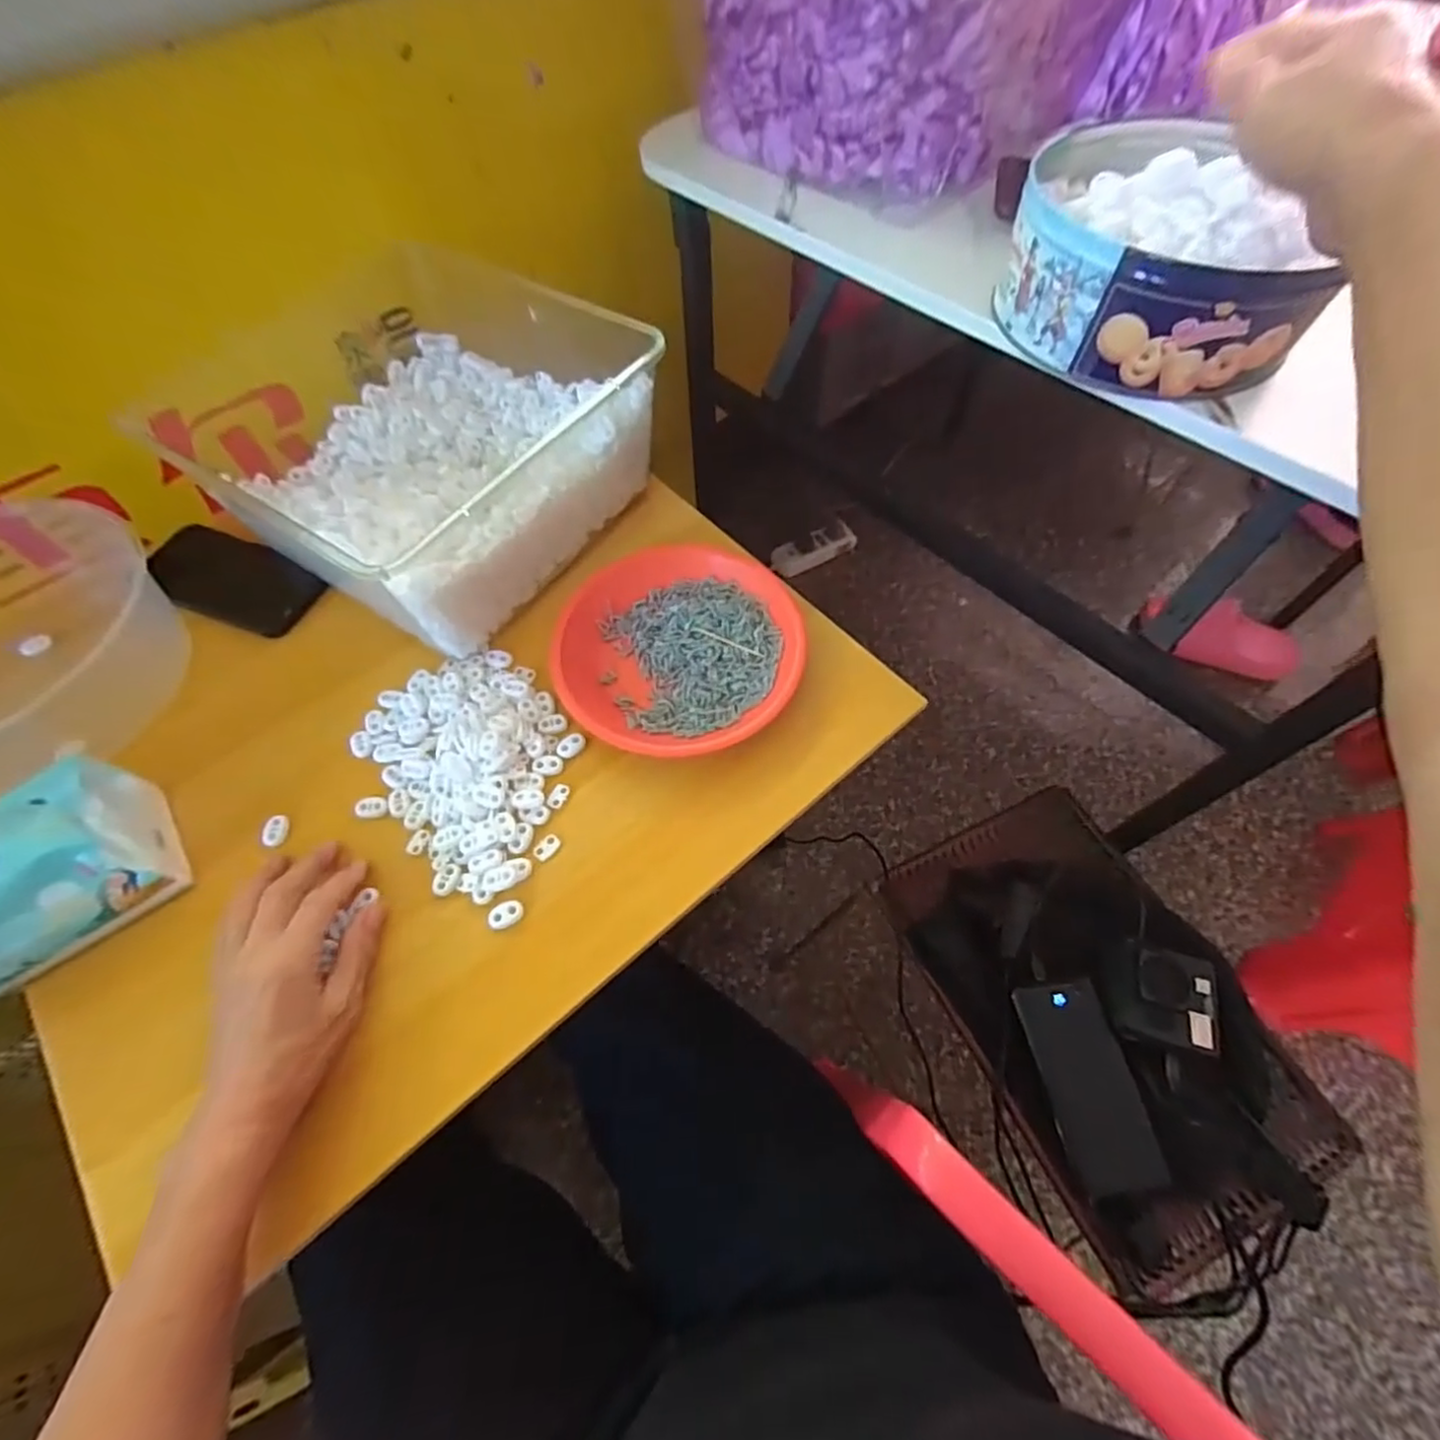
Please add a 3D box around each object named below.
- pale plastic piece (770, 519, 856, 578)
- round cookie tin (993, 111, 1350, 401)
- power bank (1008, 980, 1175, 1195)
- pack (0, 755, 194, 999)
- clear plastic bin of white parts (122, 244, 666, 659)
[{"bbox_3d":[0.191,-0.333,1.266,0.151,0.062,0.046,-19,60,6],"label":"pale plastic piece"},{"bbox_3d":[0.272,-0.288,0.405,0.174,0.081,0.151,20,63,14],"label":"round cookie tin"},{"bbox_3d":[0.303,0.298,0.531,0.068,0.016,0.152,-9,60,-2],"label":"power bank"},{"bbox_3d":[-0.446,0.101,0.415,0.143,0.089,0.098,-34,64,-15],"label":"pack"},{"bbox_3d":[-0.260,-0.245,0.567,0.347,0.112,0.293,32,67,19],"label":"clear plastic bin of white parts"}]

